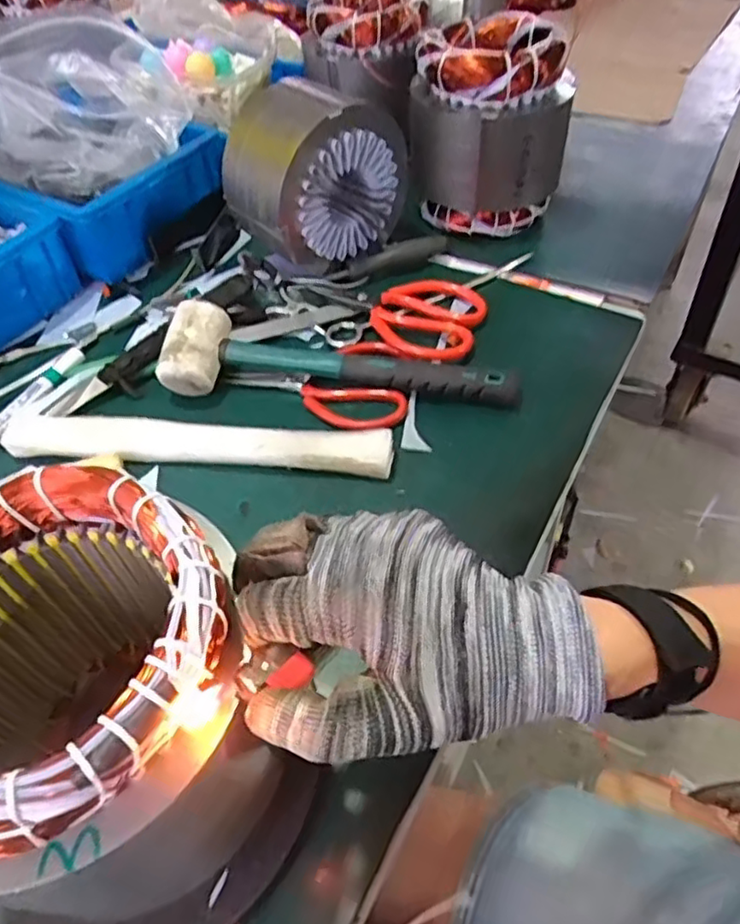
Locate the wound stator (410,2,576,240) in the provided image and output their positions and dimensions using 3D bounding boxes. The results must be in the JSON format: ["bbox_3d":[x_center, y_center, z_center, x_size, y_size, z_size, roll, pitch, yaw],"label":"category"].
[{"bbox_3d":[0.117,-0.324,0.637,0.120,0.160,0.130,-2,50,2],"label":"wound stator"}]

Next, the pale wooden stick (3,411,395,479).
[{"bbox_3d":[-0.133,-0.014,0.502,0.300,0.020,0.034,2,50,7],"label":"pale wooden stick"}]

